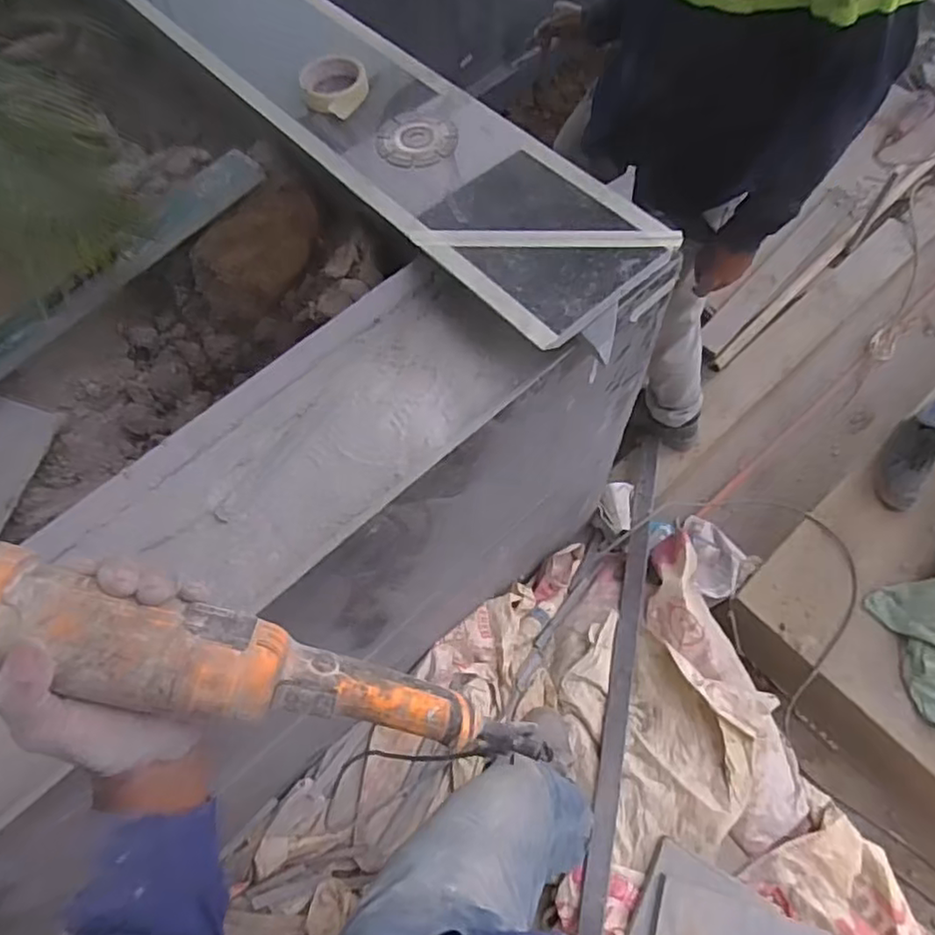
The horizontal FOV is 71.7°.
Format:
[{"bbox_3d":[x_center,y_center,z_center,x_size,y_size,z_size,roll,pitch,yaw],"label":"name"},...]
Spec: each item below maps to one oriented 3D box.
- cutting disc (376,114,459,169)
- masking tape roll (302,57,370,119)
[{"bbox_3d":[-0.067,-0.432,0.856,0.105,0.012,0.105,-2,60,3],"label":"cutting disc"},{"bbox_3d":[-0.186,-0.532,0.900,0.102,0.025,0.102,-2,60,3],"label":"masking tape roll"}]

